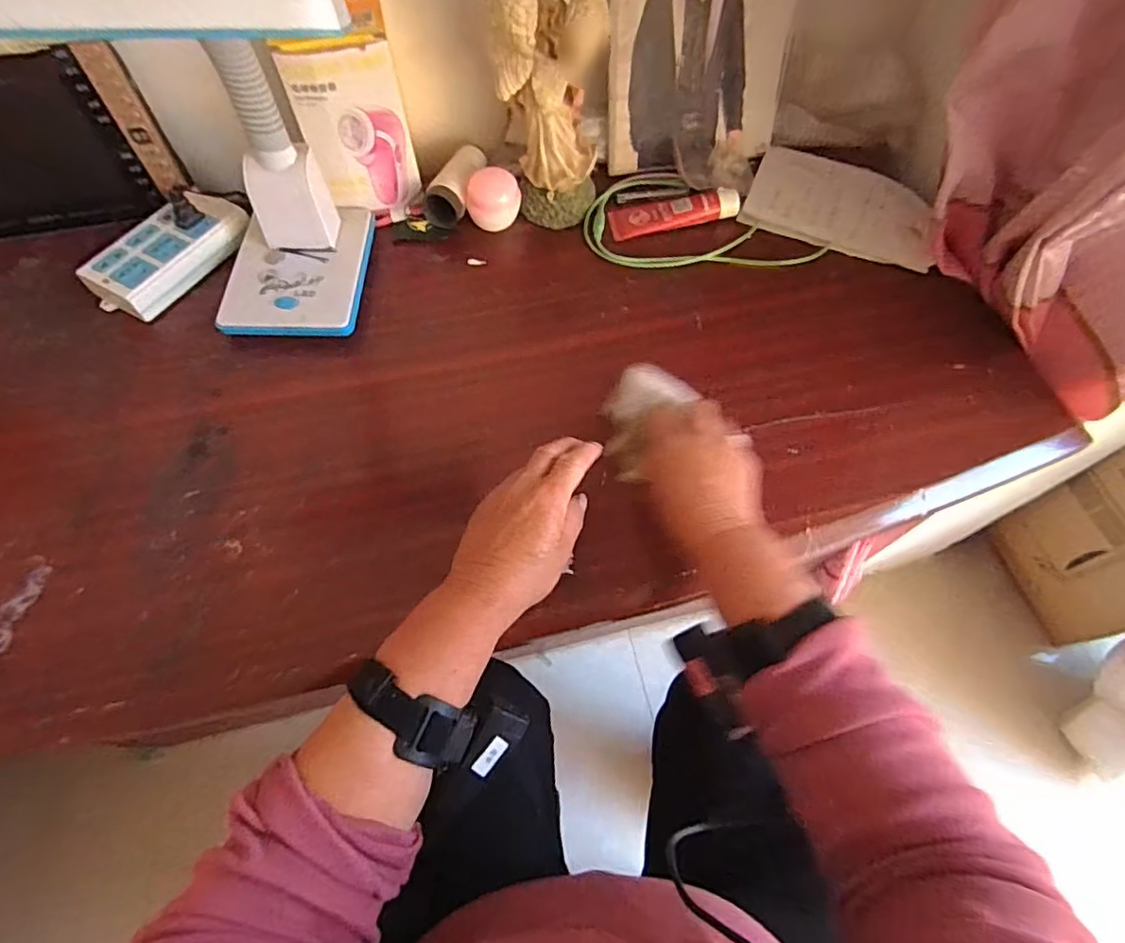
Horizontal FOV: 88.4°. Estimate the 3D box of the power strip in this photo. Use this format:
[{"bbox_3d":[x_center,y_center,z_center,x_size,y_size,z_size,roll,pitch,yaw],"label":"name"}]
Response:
[{"bbox_3d":[-0.398,-0.219,0.584,0.084,0.035,0.152,32,68,12],"label":"power strip"}]

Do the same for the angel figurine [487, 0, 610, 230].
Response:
[{"bbox_3d":[-0.014,-0.351,0.559,0.105,0.200,0.086,-2,65,-3],"label":"angel figurine"}]

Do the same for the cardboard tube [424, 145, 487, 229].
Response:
[{"bbox_3d":[-0.114,-0.316,0.634,0.045,0.035,0.106,19,66,6],"label":"cardboard tube"}]

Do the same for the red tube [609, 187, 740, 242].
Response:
[{"bbox_3d":[0.122,-0.288,0.630,0.138,0.027,0.041,-9,66,-6],"label":"red tube"}]

